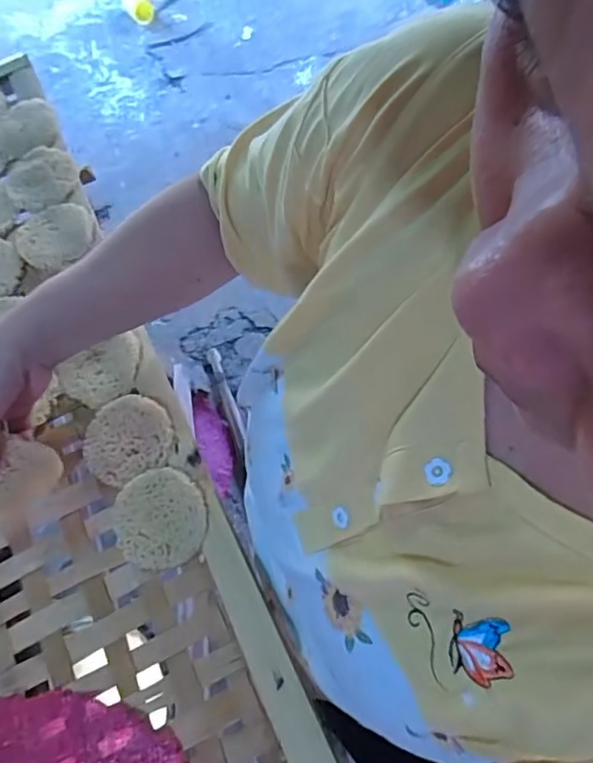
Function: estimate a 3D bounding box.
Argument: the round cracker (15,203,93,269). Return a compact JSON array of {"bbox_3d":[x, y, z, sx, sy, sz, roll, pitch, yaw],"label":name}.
[{"bbox_3d":[-0.250,-0.152,0.571,0.075,0.004,0.074,-1,66,3],"label":"round cracker"}]

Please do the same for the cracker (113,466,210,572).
[{"bbox_3d":[-0.113,0.112,0.458,0.074,0.010,0.077,-1,66,3],"label":"cracker"}]

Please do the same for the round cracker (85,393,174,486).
[{"bbox_3d":[-0.149,0.048,0.485,0.078,0.008,0.073,-1,66,3],"label":"round cracker"}]

